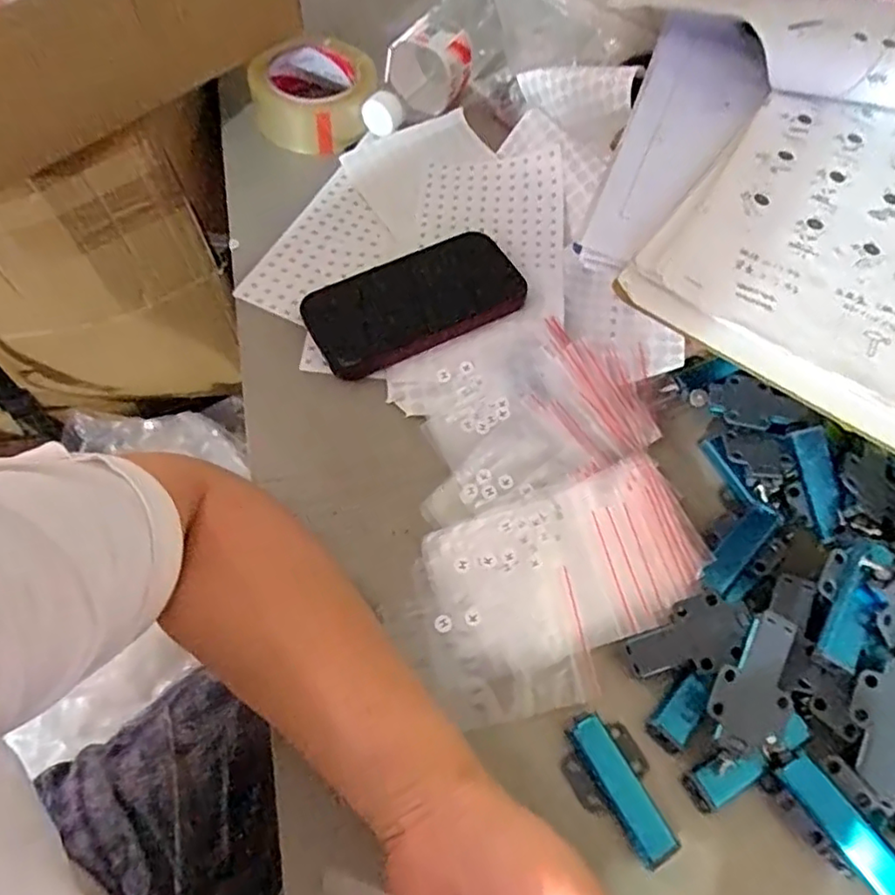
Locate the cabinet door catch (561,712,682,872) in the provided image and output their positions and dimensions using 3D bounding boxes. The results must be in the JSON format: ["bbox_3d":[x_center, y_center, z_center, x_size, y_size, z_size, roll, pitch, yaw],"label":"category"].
[{"bbox_3d":[0.094,0.183,0.333,0.042,0.010,0.077,-27,67,-16],"label":"cabinet door catch"}]

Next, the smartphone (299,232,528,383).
[{"bbox_3d":[-0.022,-0.113,0.467,0.164,0.007,0.084,-25,67,-15],"label":"smartphone"}]

